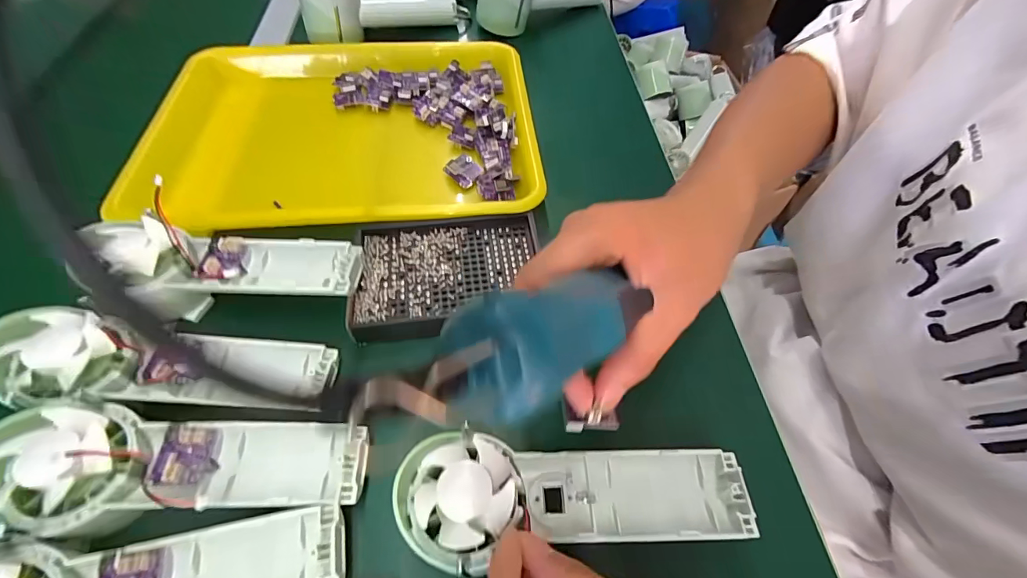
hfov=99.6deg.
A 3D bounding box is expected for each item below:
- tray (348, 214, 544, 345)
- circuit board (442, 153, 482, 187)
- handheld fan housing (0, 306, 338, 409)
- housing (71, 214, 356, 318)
[{"bbox_3d":[-0.047,-0.011,0.318,0.130,0.017,0.096,-3,56,-4],"label":"tray"},{"bbox_3d":[-0.044,-0.105,0.383,0.024,0.013,0.027,-39,65,-24],"label":"circuit board"},{"bbox_3d":[-0.202,0.044,0.261,0.174,0.024,0.054,6,54,-13],"label":"handheld fan housing"},{"bbox_3d":[-0.192,-0.017,0.300,0.173,0.044,0.062,-2,55,-3],"label":"housing"}]

